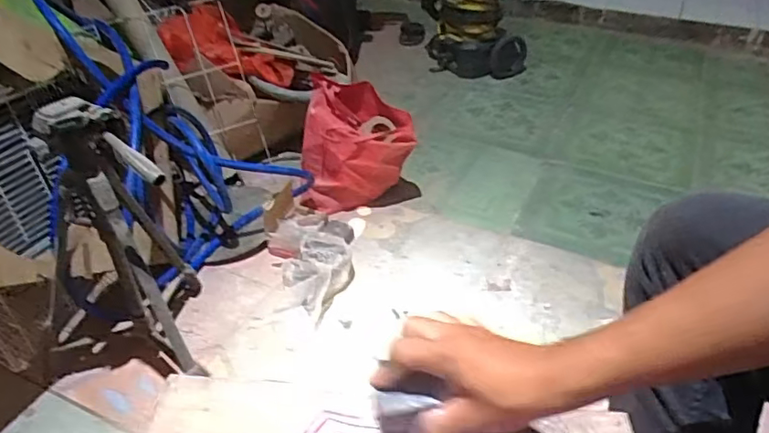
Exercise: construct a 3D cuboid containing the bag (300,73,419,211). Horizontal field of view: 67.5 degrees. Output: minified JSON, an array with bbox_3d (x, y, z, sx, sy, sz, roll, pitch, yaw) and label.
[{"bbox_3d":[-0.077,-0.170,1.438,0.268,0.289,0.172,-9,38,-13],"label":"bag"}]

